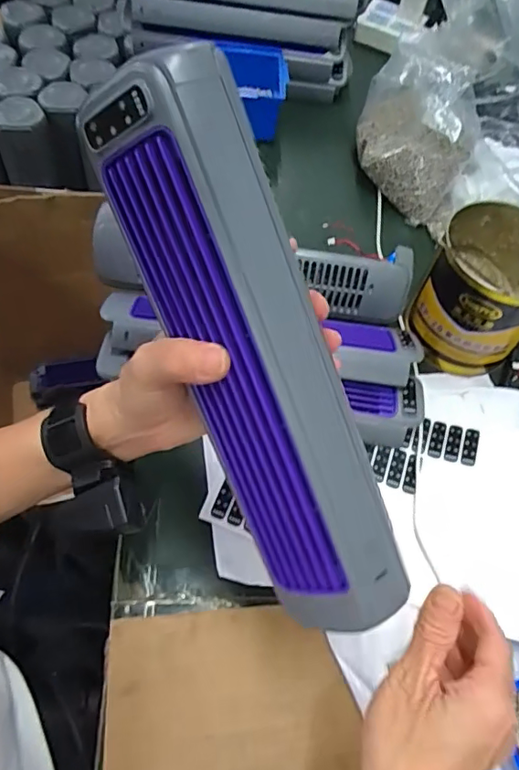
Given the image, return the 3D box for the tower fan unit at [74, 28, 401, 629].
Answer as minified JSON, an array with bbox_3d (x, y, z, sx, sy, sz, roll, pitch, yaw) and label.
[{"bbox_3d":[-0.003,-0.007,0.273,0.070,0.046,0.303,-25,104,-16],"label":"tower fan unit"}]

